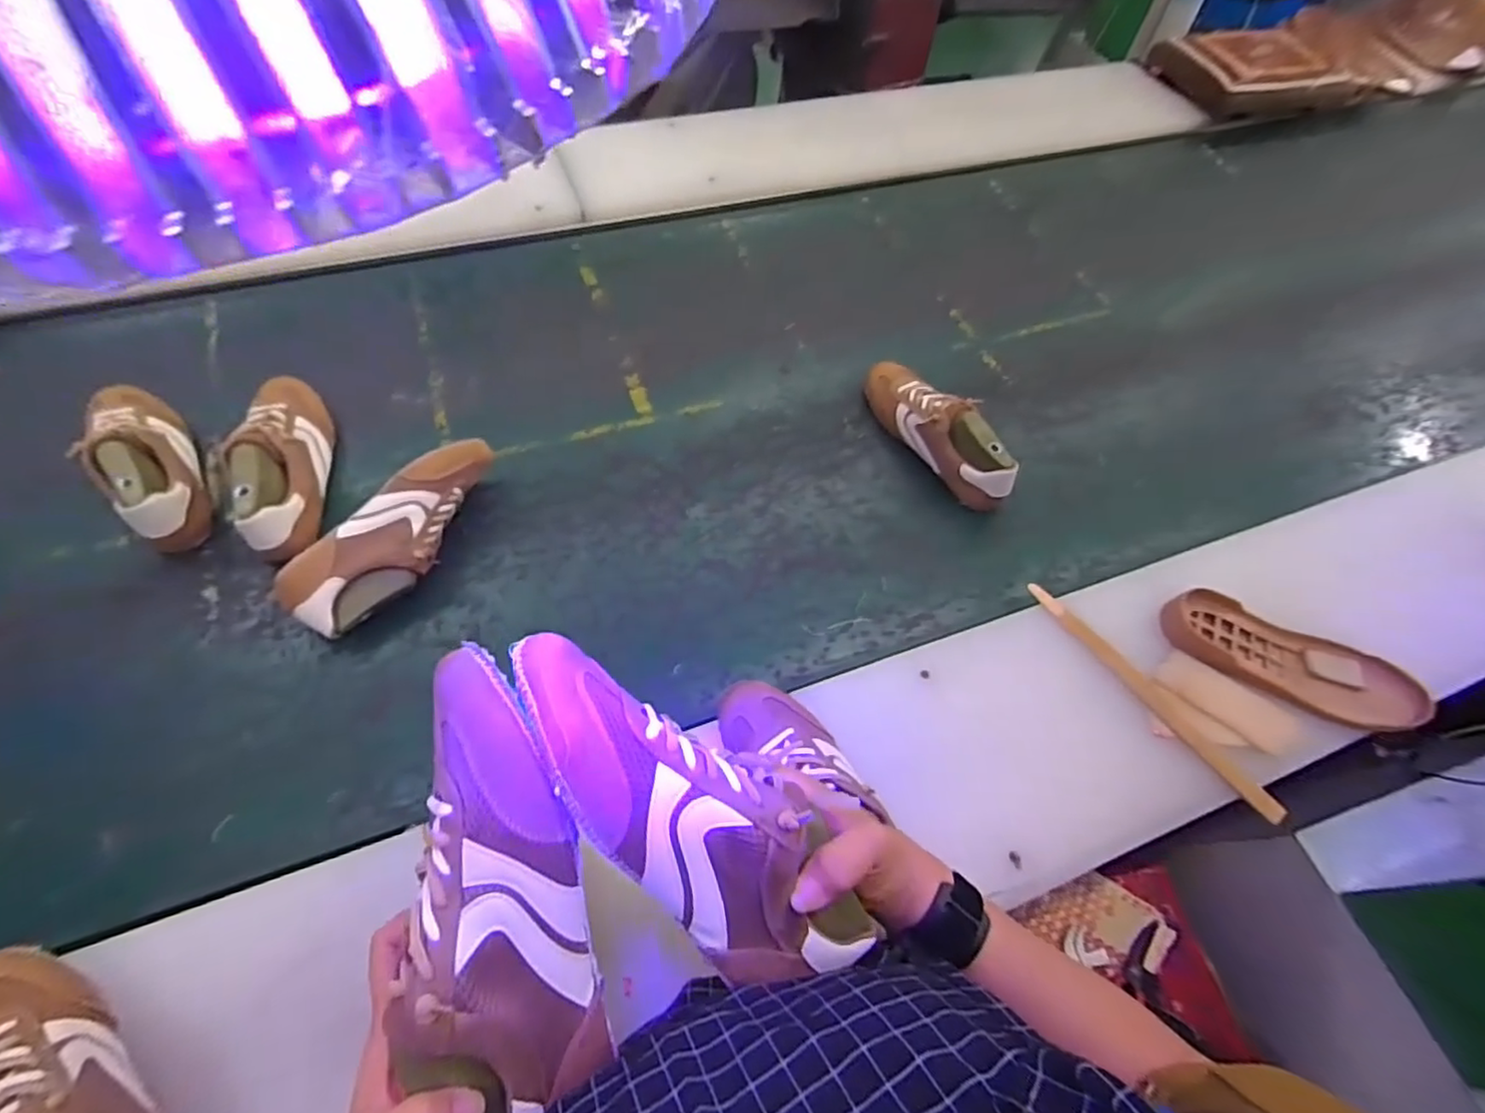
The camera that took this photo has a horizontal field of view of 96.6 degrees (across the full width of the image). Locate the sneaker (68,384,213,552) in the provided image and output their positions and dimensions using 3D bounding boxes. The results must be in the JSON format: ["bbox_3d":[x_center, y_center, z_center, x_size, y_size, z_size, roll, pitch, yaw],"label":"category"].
[{"bbox_3d":[-0.697,-0.116,0.771,0.080,0.091,0.249,-29,65,-20],"label":"sneaker"}]

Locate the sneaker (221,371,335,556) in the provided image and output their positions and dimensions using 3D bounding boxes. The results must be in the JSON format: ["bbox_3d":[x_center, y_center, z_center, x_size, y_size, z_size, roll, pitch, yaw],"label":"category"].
[{"bbox_3d":[-0.542,-0.115,0.781,0.080,0.092,0.264,-12,60,-12],"label":"sneaker"}]

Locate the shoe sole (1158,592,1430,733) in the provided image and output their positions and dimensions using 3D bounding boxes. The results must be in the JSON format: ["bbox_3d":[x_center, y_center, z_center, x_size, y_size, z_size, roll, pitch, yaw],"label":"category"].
[{"bbox_3d":[0.584,0.113,0.708,0.259,0.039,0.093,25,61,10],"label":"shoe sole"}]

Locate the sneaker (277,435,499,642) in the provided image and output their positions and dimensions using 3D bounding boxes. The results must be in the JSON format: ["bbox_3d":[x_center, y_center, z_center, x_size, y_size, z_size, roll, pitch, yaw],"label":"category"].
[{"bbox_3d":[-0.371,-0.021,0.733,0.080,0.089,0.258,37,63,17],"label":"sneaker"}]

